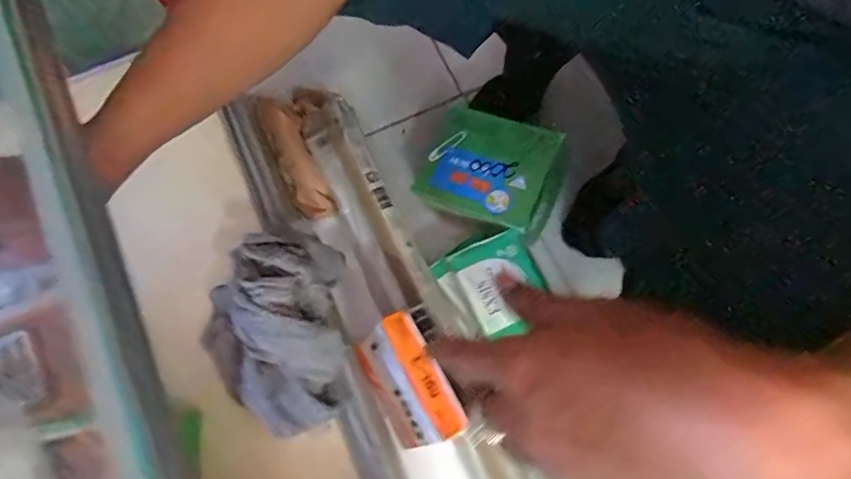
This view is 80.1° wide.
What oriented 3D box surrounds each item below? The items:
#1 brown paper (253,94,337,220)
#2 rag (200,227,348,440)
[{"bbox_3d":[-0.146,-0.093,0.567,0.040,0.026,0.148,-25,91,-7],"label":"brown paper"},{"bbox_3d":[-0.129,0.073,0.418,0.122,0.055,0.156,6,74,1],"label":"rag"}]

